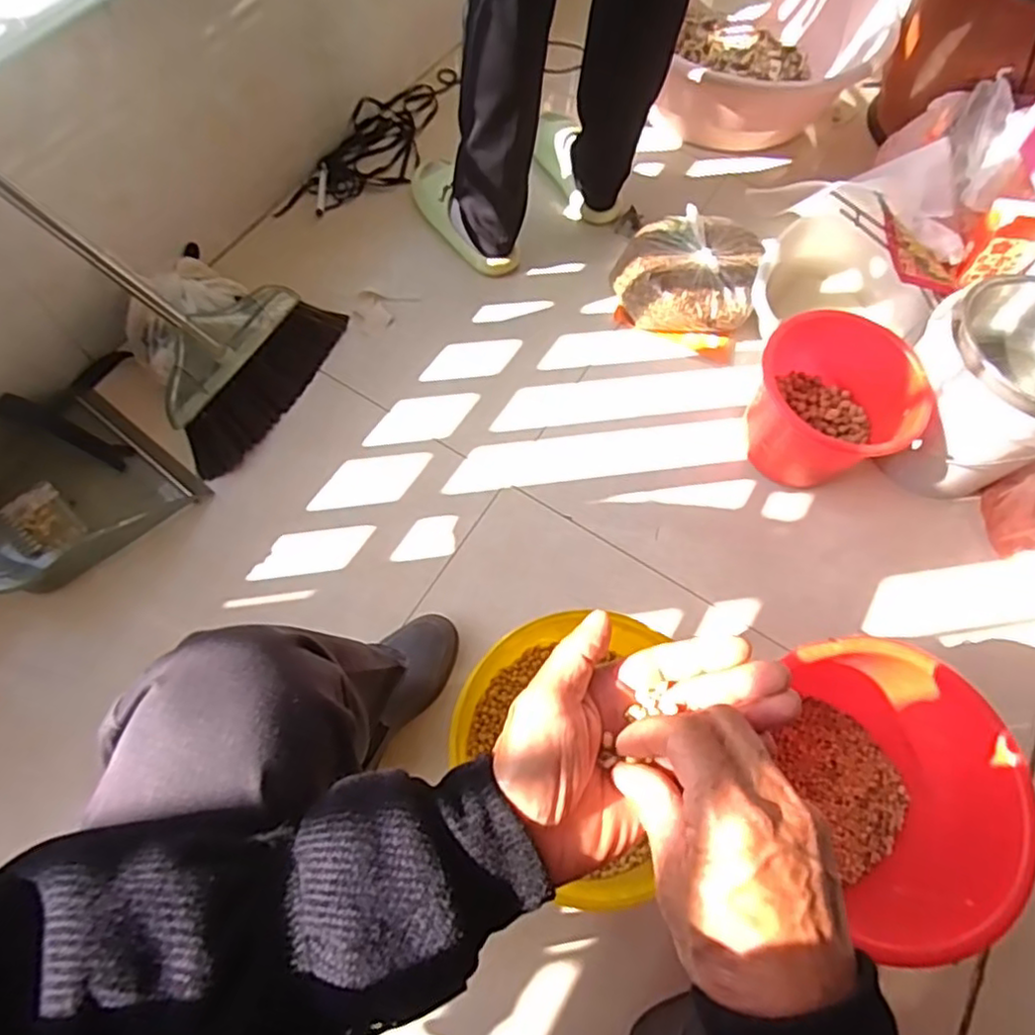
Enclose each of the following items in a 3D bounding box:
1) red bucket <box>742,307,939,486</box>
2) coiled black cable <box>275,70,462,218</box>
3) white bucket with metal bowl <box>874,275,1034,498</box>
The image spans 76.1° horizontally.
[{"bbox_3d":[0.435,-0.158,0.943,0.202,0.152,0.219,2,68,-4],"label":"red bucket"},{"bbox_3d":[-0.232,-0.675,1.183,0.141,0.038,0.442,27,68,7],"label":"coiled black cable"},{"bbox_3d":[0.654,-0.170,0.915,0.217,0.229,0.211,2,68,-4],"label":"white bucket with metal bowl"}]

